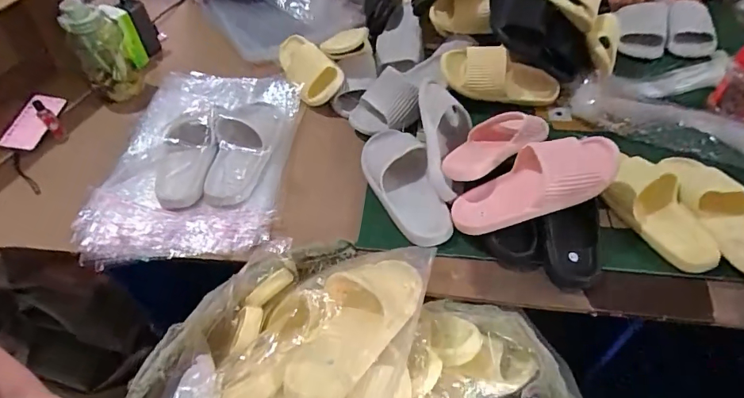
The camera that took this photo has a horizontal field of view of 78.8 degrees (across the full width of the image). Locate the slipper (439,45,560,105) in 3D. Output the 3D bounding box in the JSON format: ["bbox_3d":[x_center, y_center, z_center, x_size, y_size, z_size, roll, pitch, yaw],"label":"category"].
[{"bbox_3d":[0.268,-0.258,0.928,0.249,0.098,0.093,11,49,-9],"label":"slipper"}]

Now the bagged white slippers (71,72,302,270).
[{"bbox_3d":[-0.328,-0.091,0.896,0.348,0.086,0.480,1,49,6],"label":"bagged white slippers"}]

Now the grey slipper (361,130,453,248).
[{"bbox_3d":[0.051,-0.036,0.797,0.105,0.070,0.277,-15,50,-8],"label":"grey slipper"}]

